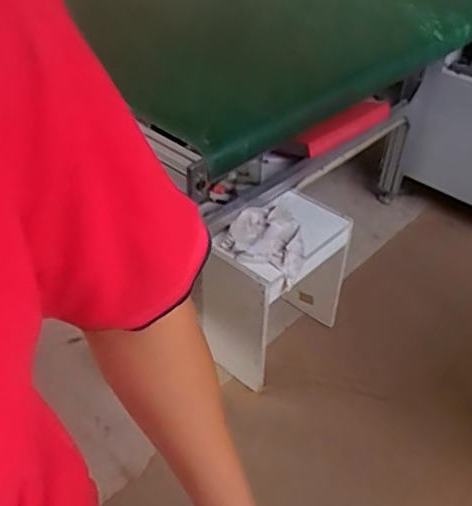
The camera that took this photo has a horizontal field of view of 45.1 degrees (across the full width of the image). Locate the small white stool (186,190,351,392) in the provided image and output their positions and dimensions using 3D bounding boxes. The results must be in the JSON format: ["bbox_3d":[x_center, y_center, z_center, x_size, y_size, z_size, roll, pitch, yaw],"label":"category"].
[{"bbox_3d":[0.129,0.106,1.780,0.242,0.476,0.438,31,48,29],"label":"small white stool"}]

